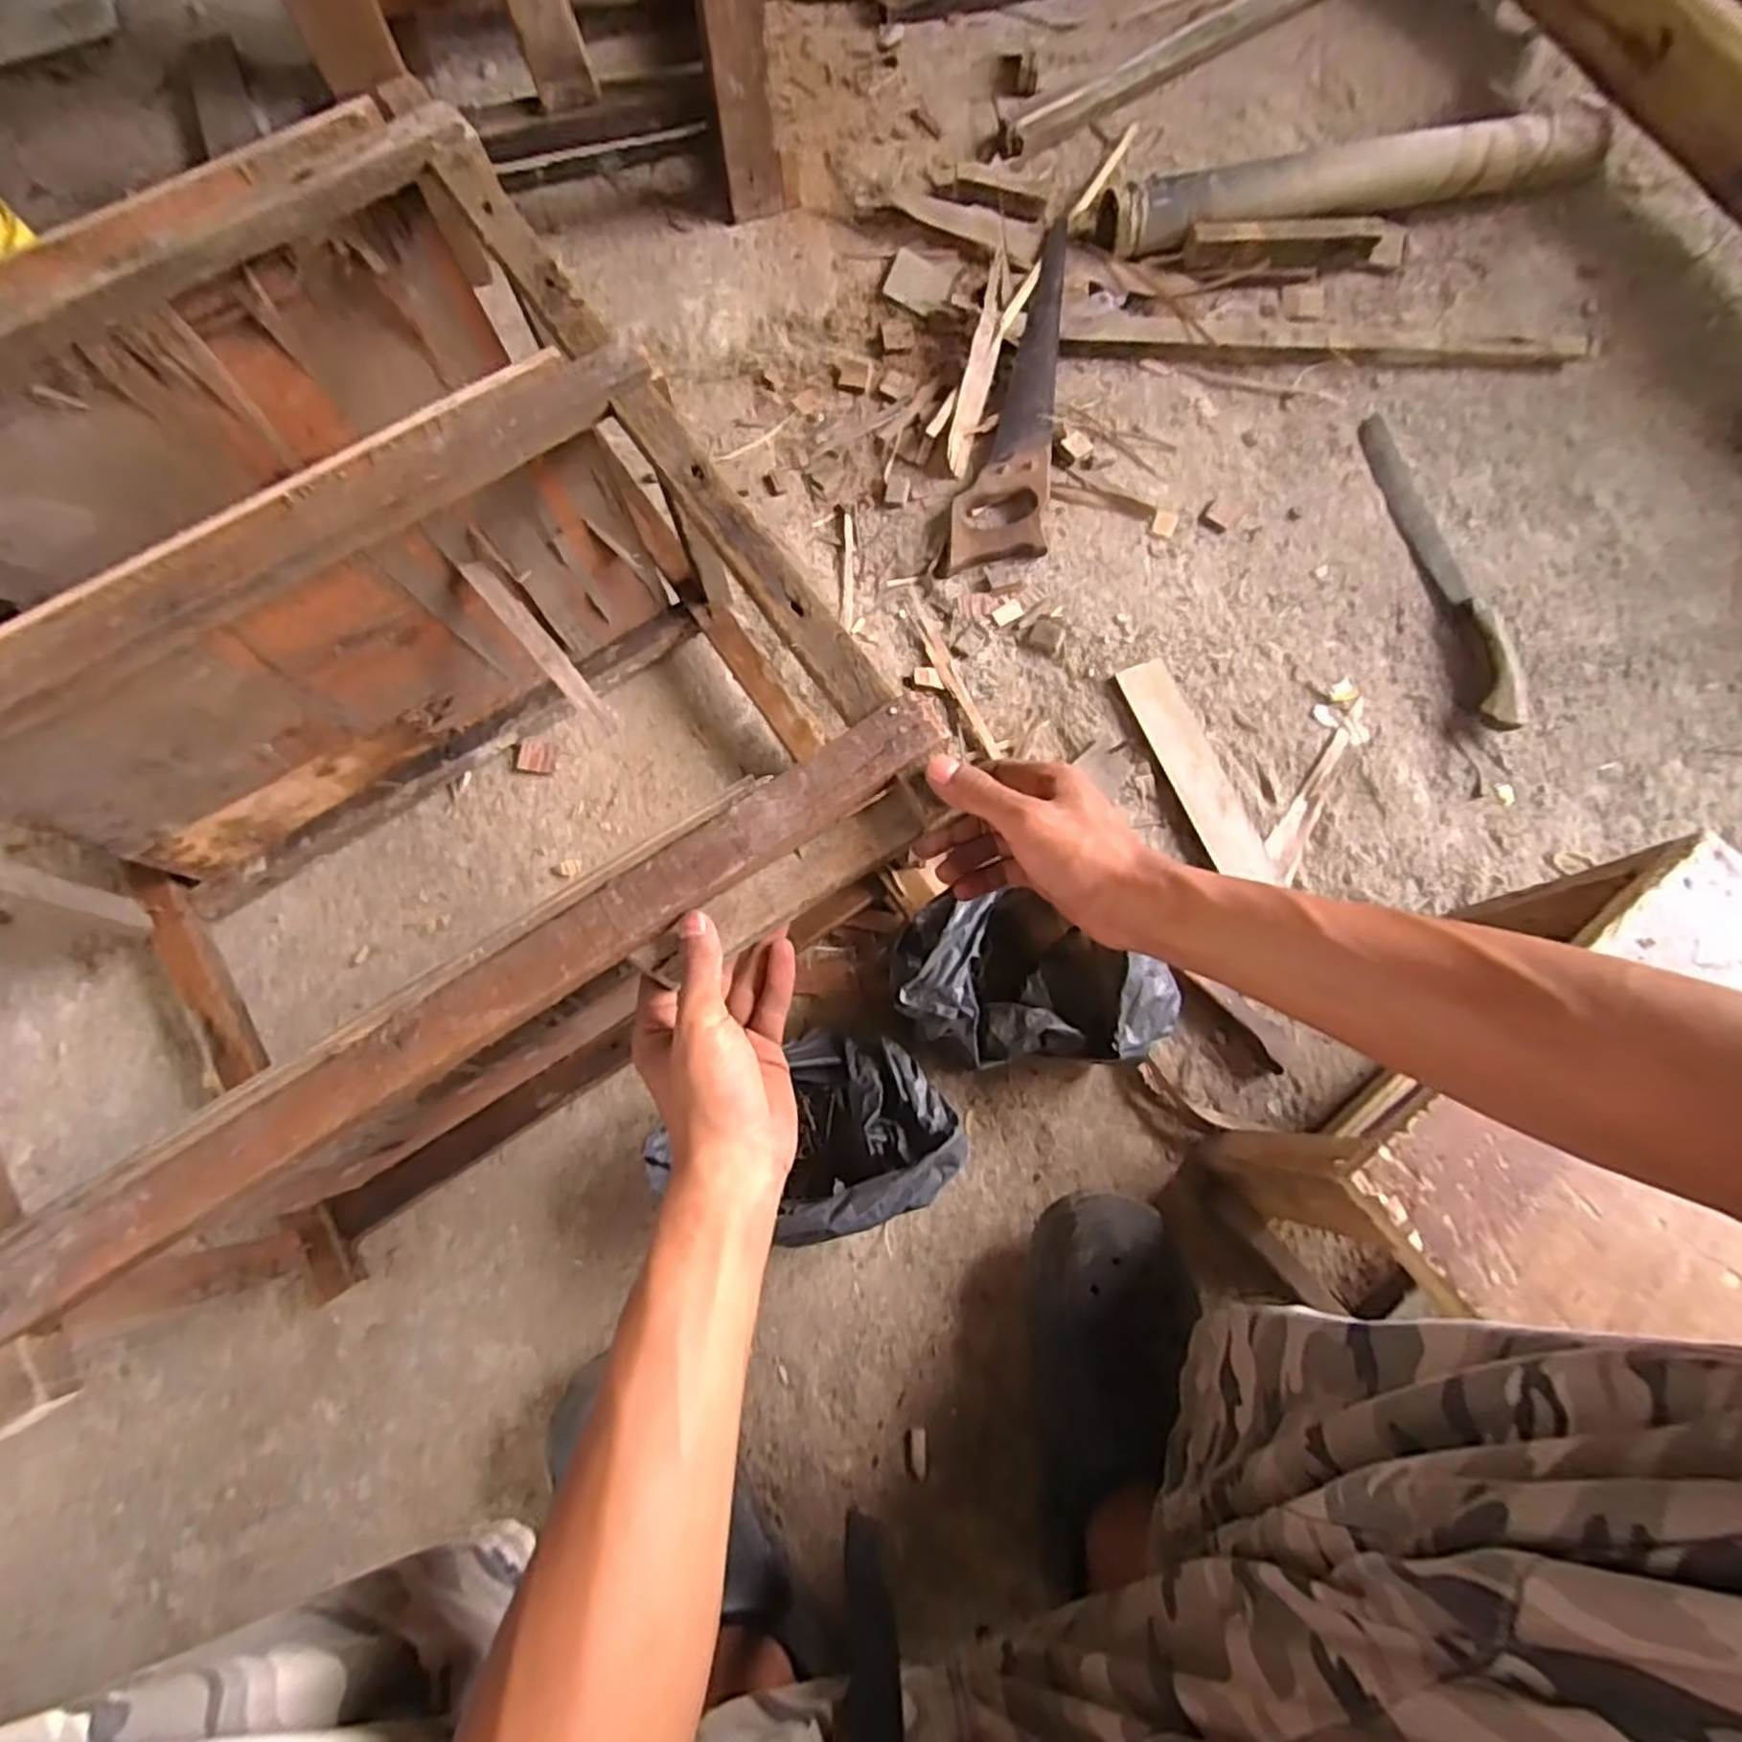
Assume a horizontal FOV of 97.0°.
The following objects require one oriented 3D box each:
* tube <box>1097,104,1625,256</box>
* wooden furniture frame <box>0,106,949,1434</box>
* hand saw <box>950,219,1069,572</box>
[{"bbox_3d":[0.527,-0.749,0.843,0.552,0.054,0.073,-8,77,-1],"label":"tube"},{"bbox_3d":[-0.348,-0.120,0.537,0.535,0.272,0.619,-35,81,-6],"label":"wooden furniture frame"},{"bbox_3d":[0.147,-0.495,0.801,0.094,0.019,0.406,6,79,2],"label":"hand saw"}]

